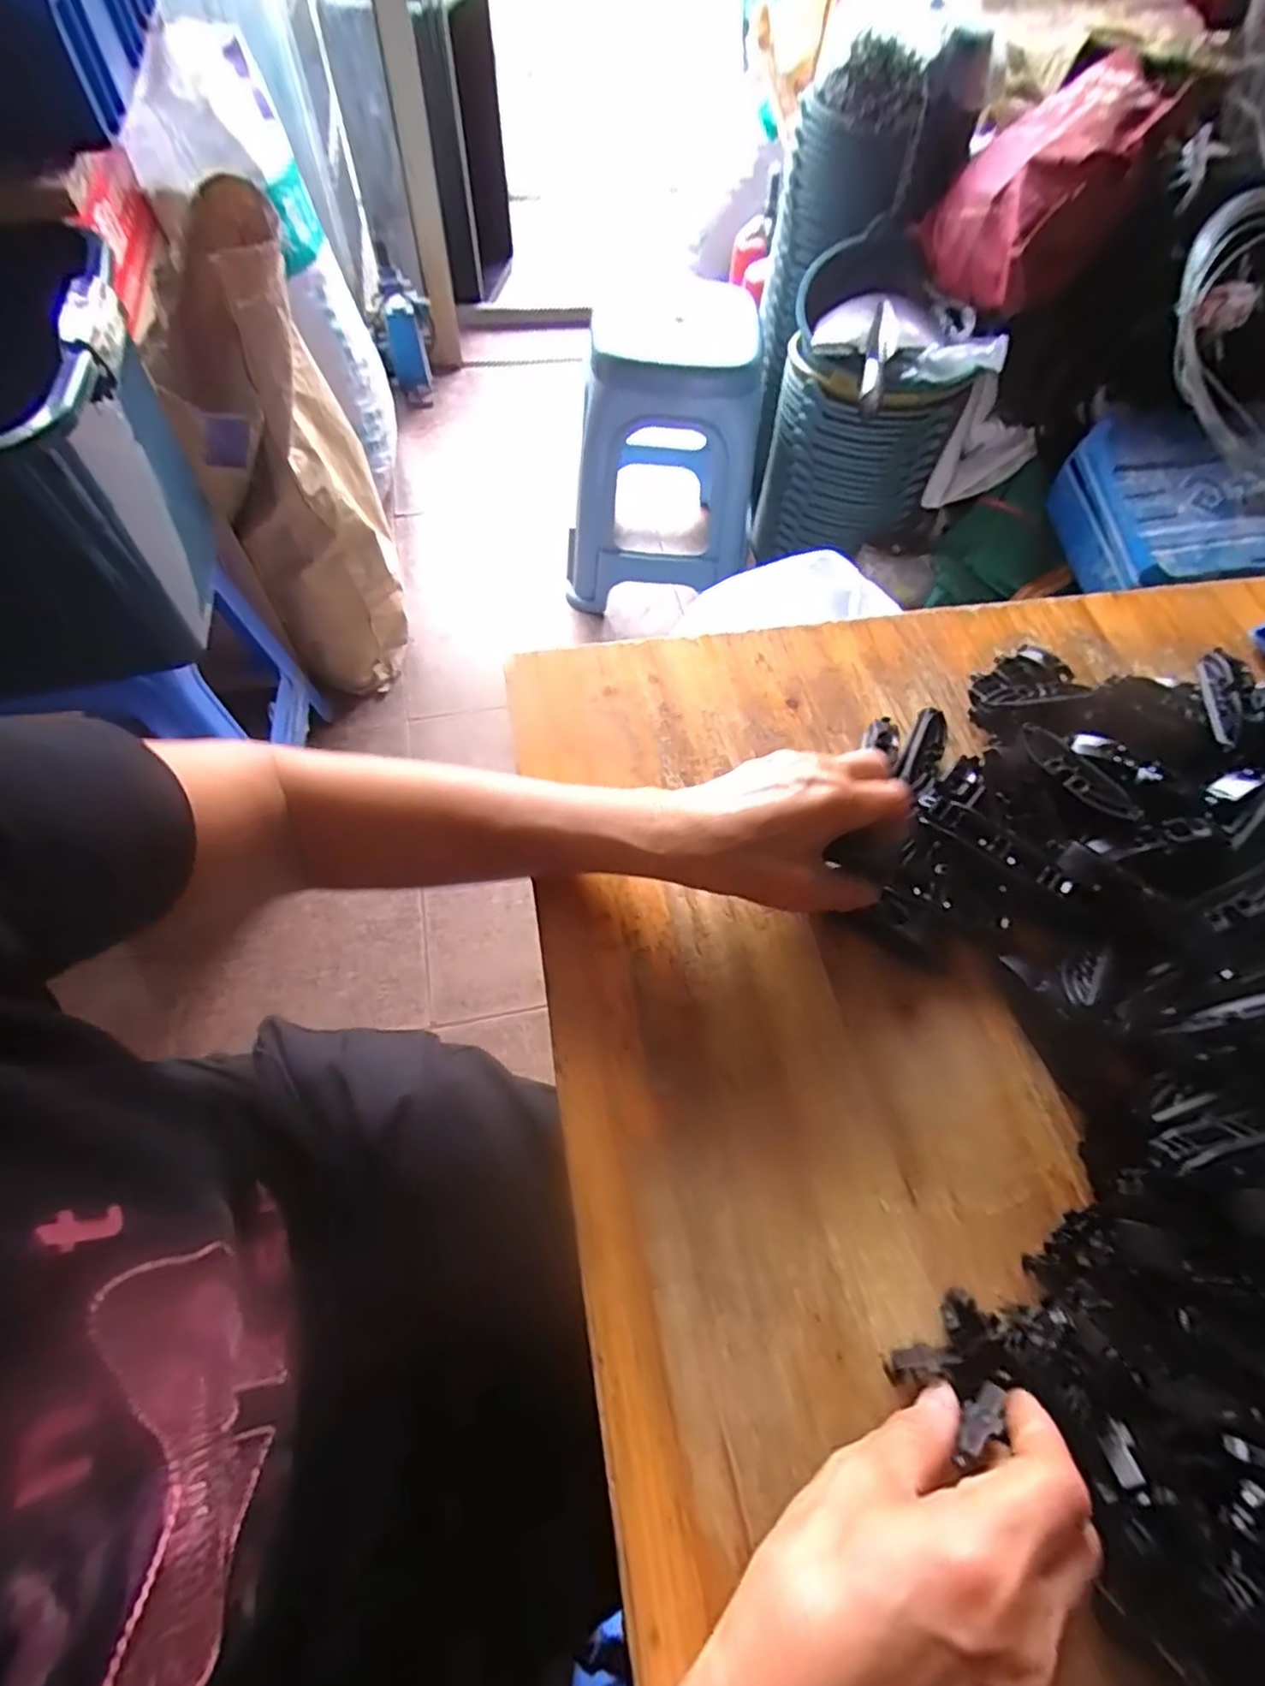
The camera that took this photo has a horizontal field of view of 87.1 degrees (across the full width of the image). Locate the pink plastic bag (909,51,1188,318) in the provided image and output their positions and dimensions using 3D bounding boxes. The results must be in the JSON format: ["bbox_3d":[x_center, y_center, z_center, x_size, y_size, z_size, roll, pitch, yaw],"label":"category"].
[{"bbox_3d":[0.565,-0.934,0.957,0.248,0.218,0.237,20,63,7],"label":"pink plastic bag"}]

